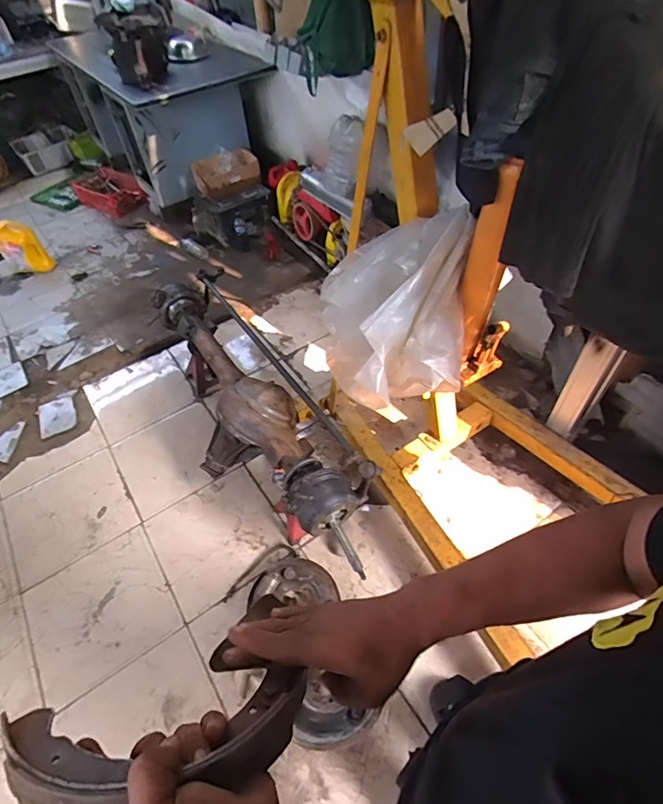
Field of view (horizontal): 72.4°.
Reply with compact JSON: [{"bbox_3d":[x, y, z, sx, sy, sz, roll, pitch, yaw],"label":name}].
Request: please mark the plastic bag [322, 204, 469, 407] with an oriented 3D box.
[{"bbox_3d":[0.152,-0.185,1.112,0.338,0.423,0.256,6,50,9],"label":"plastic bag"}]

